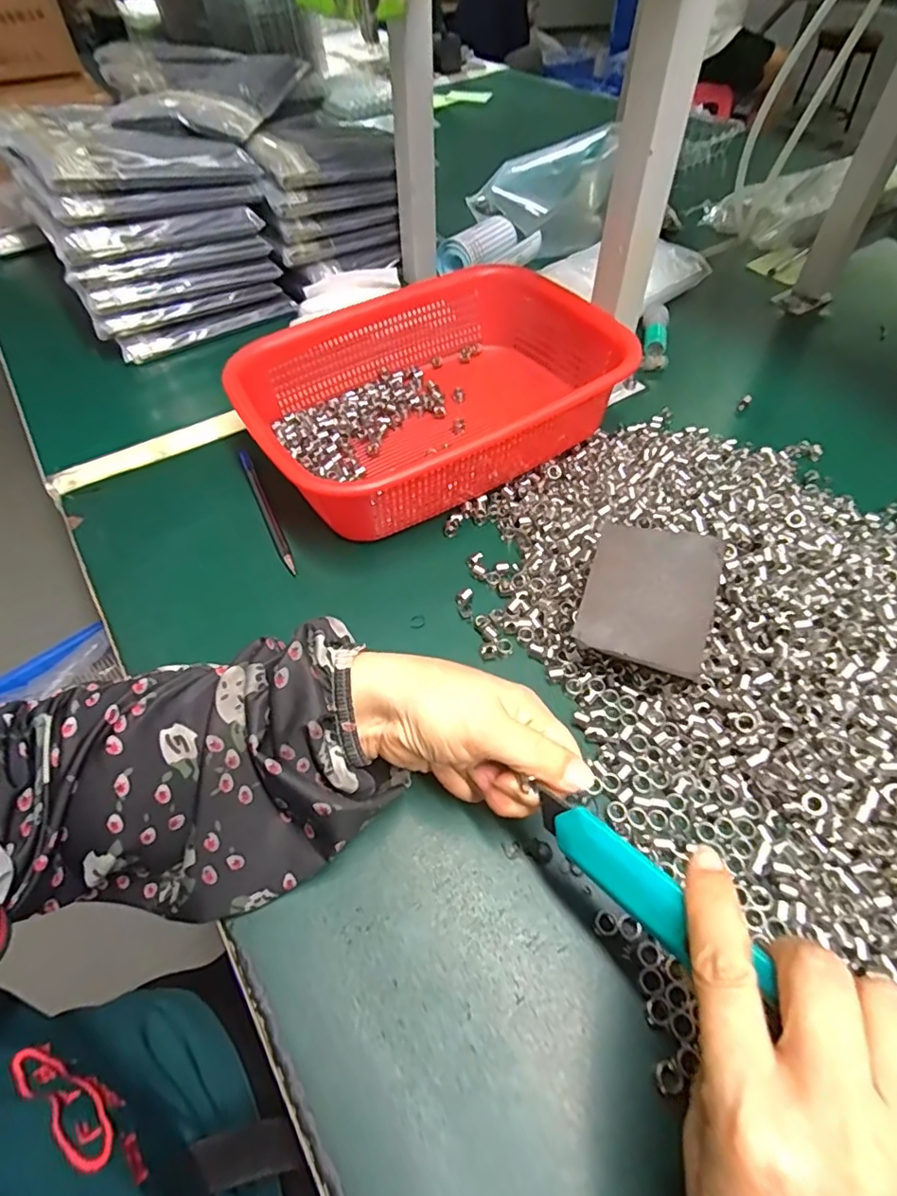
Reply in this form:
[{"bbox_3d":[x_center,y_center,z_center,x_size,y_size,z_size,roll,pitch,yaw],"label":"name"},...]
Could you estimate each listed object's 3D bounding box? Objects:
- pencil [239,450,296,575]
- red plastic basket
[{"bbox_3d":[-0.139,-0.068,0.436,0.009,0.007,0.140,-22,55,-14],"label":"pencil"},{"bbox_3d":[-0.007,-0.163,0.459,0.279,0.071,0.210,-27,57,-19],"label":"red plastic basket"}]

